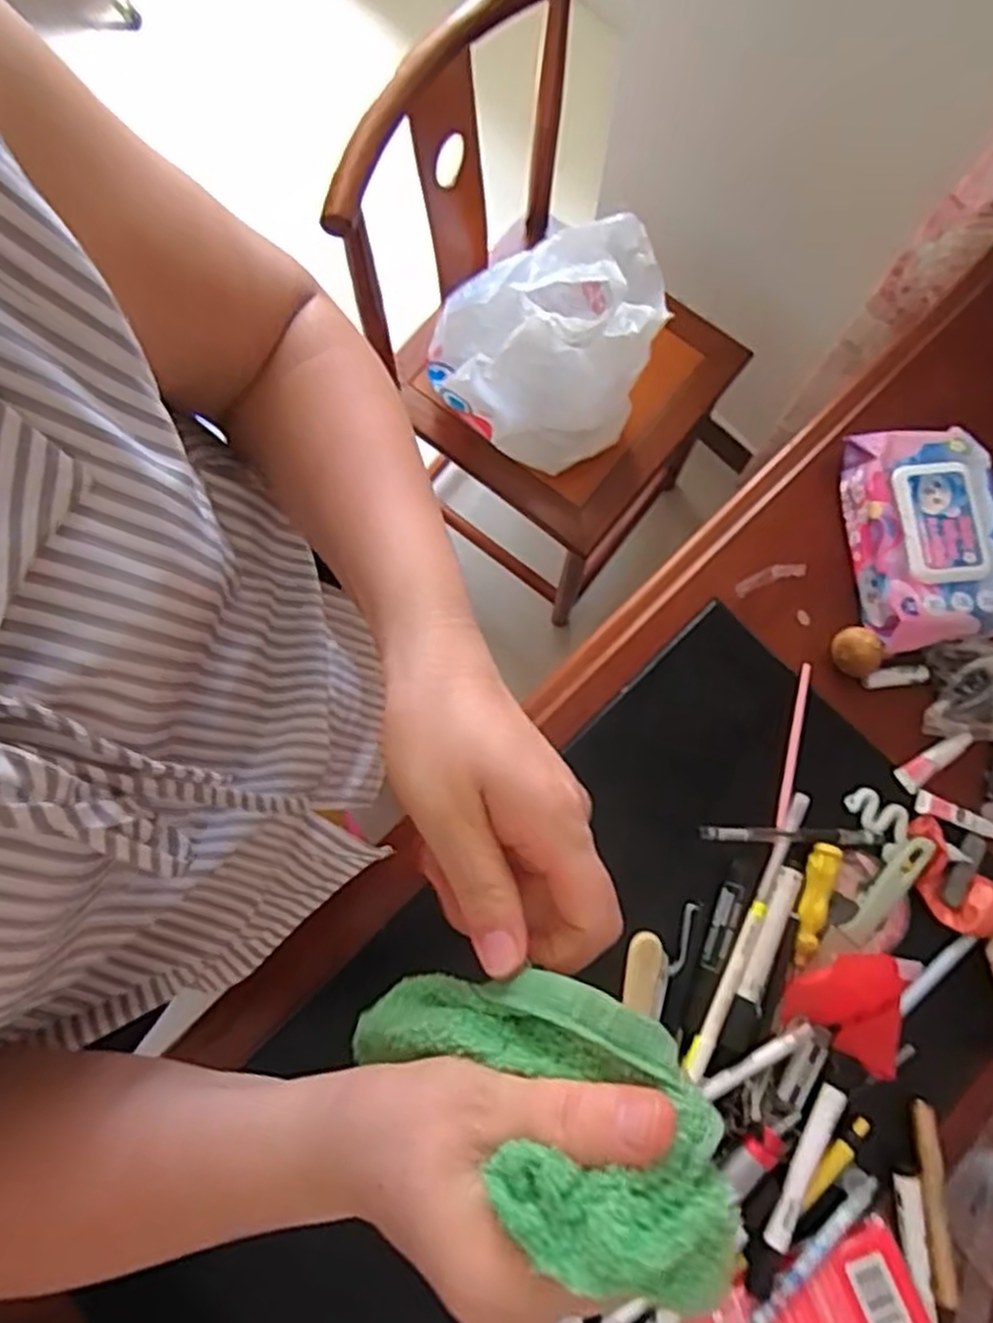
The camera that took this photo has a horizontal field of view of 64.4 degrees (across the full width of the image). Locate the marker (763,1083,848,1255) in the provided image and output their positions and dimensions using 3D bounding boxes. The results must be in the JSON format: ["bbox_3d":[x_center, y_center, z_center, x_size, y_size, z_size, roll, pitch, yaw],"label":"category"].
[{"bbox_3d":[0.213,0.348,0.546,0.019,0.021,0.108,30,79,5],"label":"marker"}]

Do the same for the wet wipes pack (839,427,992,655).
[{"bbox_3d":[0.341,-0.100,0.633,0.104,0.058,0.174,-7,78,-3],"label":"wet wipes pack"}]

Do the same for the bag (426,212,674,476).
[{"bbox_3d":[0.059,-0.394,0.962,0.248,0.184,0.240,25,78,4],"label":"bag"}]

